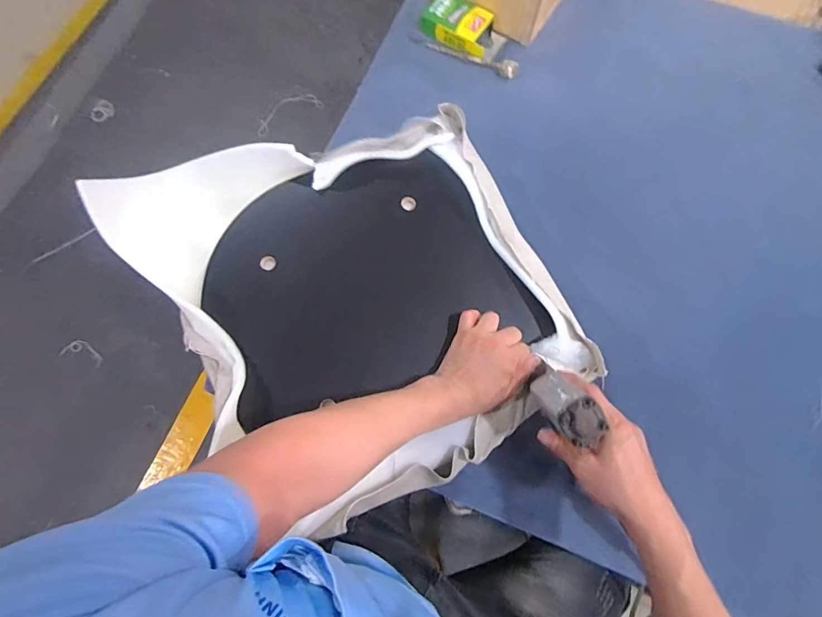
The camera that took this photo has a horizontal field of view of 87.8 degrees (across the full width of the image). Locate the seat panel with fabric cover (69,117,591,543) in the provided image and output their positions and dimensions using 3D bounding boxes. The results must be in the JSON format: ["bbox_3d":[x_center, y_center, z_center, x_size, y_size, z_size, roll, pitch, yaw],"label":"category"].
[{"bbox_3d":[-0.087,-0.024,0.574,0.519,0.065,0.535,-24,76,-6],"label":"seat panel with fabric cover"}]

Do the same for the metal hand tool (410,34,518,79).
[{"bbox_3d":[0.092,-0.448,0.754,0.197,0.016,0.022,20,76,6],"label":"metal hand tool"}]

